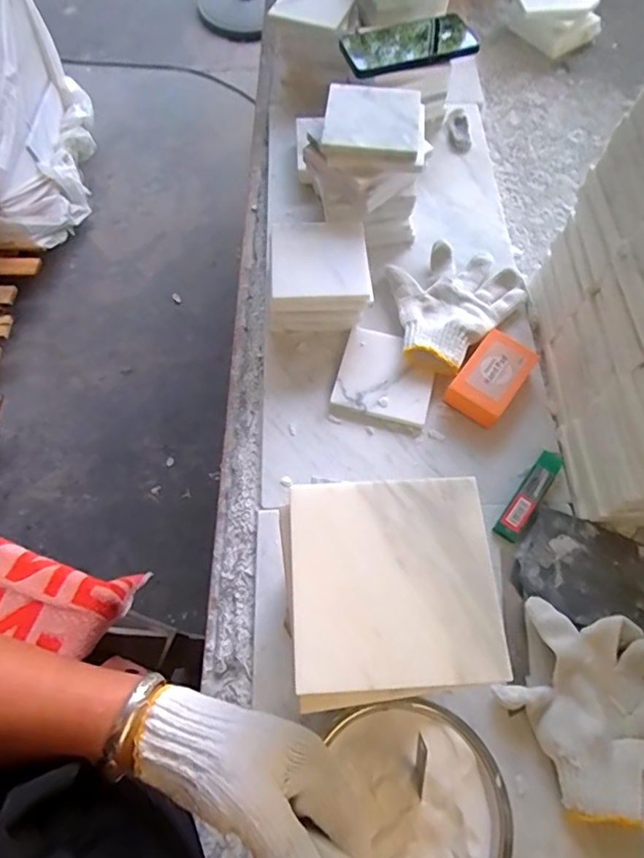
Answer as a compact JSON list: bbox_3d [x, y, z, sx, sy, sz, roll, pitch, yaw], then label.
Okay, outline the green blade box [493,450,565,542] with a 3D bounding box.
[{"bbox_3d":[0.201,0.063,0.518,0.022,0.011,0.103,35,71,14],"label":"green blade box"}]

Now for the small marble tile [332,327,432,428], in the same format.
[{"bbox_3d":[0.069,-0.056,0.572,0.098,0.010,0.103,15,68,6],"label":"small marble tile"}]

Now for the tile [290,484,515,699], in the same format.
[{"bbox_3d":[0.035,0.074,0.266,0.098,0.005,0.098,-3,67,-1],"label":"tile"}]

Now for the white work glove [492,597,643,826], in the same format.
[{"bbox_3d":[0.209,0.219,0.432,0.118,0.042,0.141,25,69,10],"label":"white work glove"}]

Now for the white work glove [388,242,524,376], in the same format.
[{"bbox_3d":[0.139,-0.148,0.603,0.129,0.032,0.178,39,72,15],"label":"white work glove"}]

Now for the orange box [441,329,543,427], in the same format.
[{"bbox_3d":[0.177,-0.053,0.560,0.059,0.028,0.102,35,71,14],"label":"orange box"}]

